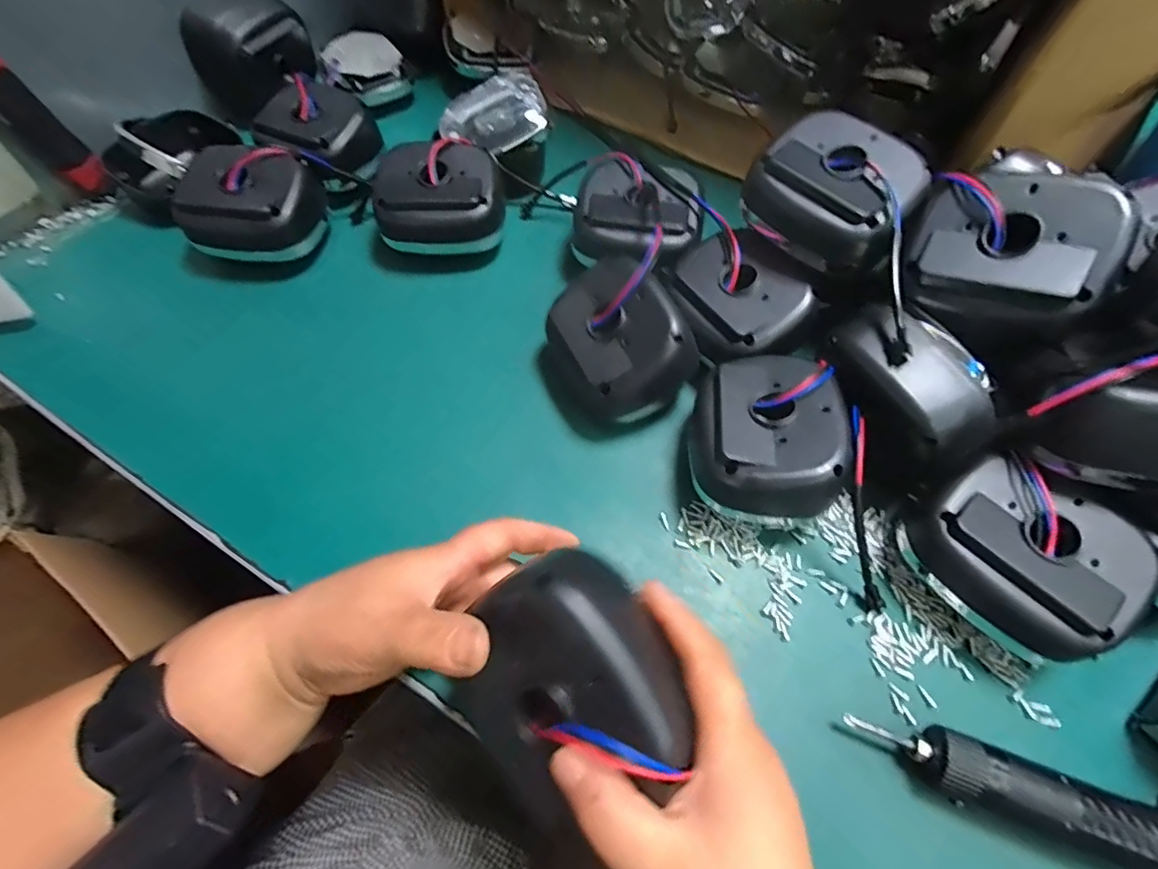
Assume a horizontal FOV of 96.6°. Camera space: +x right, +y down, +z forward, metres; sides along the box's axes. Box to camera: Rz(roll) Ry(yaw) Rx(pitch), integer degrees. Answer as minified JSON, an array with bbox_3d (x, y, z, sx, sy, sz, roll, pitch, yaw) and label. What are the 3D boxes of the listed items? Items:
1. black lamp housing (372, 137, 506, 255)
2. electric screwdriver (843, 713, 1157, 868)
[{"bbox_3d":[-0.126,-0.217,0.468,0.112,0.056,0.075,-4,59,-2],"label":"black lamp housing"},{"bbox_3d":[0.269,0.198,0.272,0.235,0.036,0.042,19,61,12],"label":"electric screwdriver"}]

